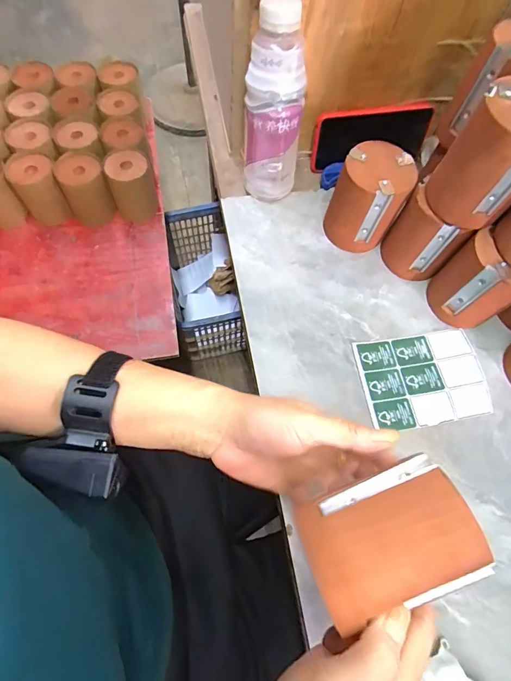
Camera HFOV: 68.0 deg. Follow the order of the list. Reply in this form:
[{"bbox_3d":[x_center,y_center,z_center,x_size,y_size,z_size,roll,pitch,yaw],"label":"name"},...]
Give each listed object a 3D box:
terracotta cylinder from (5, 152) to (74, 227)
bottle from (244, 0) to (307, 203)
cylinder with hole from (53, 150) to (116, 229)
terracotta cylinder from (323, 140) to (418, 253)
[{"bbox_3d":[-0.421,-0.294,0.746,0.080,0.118,0.084,1,68,-3],"label":"terracotta cylinder"},{"bbox_3d":[0.021,-0.255,0.435,0.064,0.189,0.076,5,68,-1],"label":"bottle"},{"bbox_3d":[-0.335,-0.297,0.759,0.084,0.124,0.083,-23,71,-12],"label":"cylinder with hole"},{"bbox_3d":[0.132,-0.164,0.450,0.074,0.102,0.075,1,68,-3],"label":"terracotta cylinder"}]

